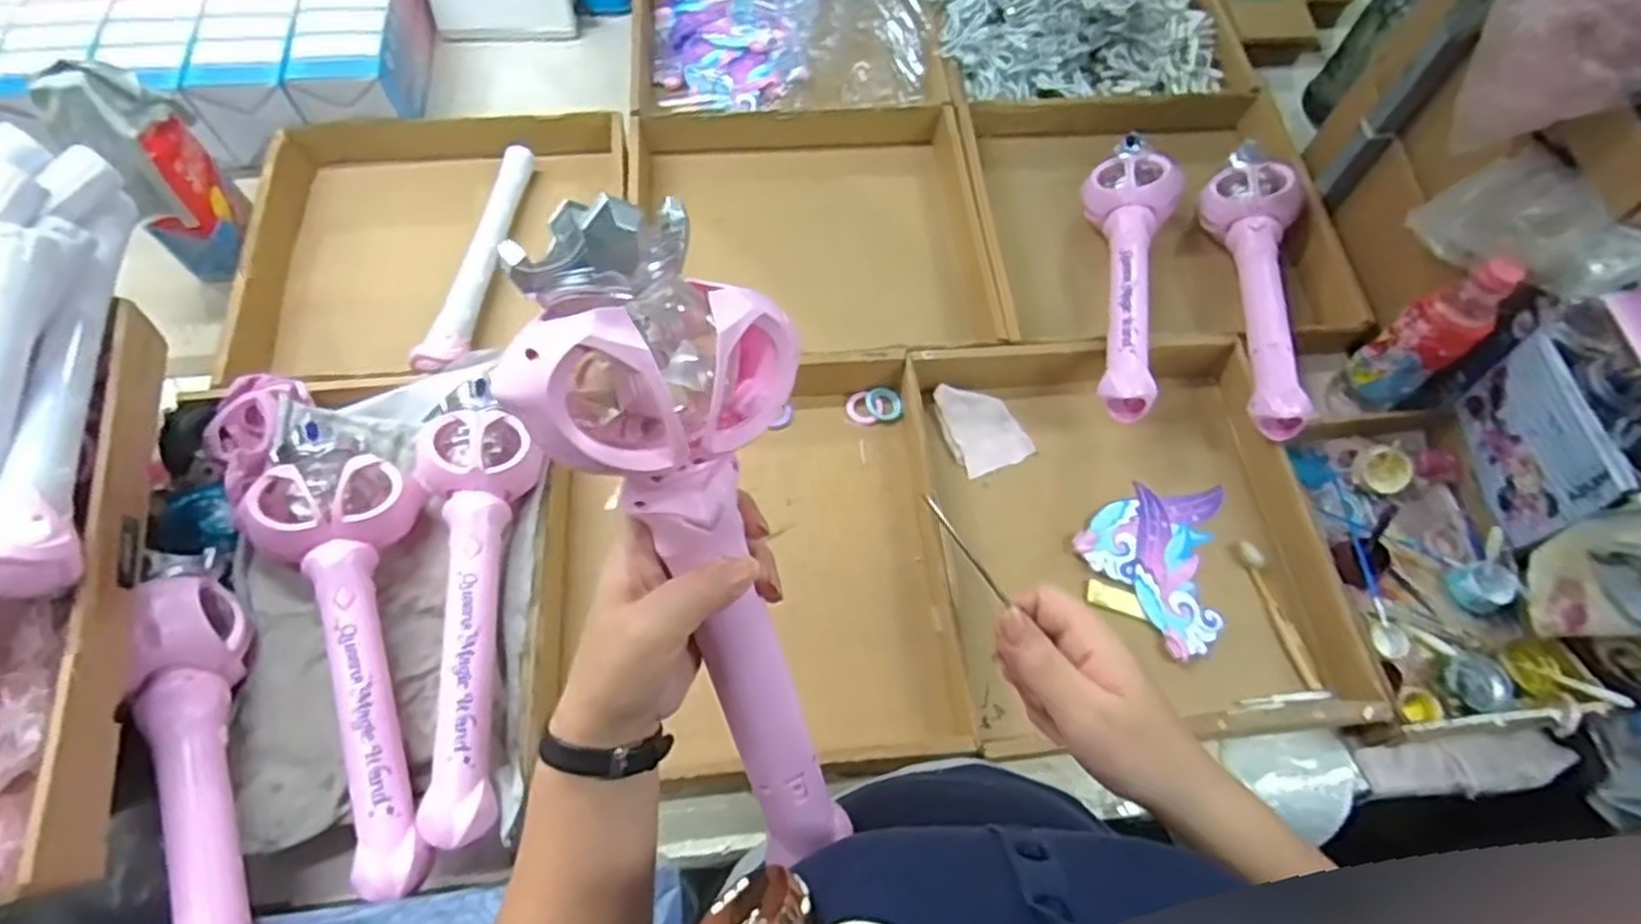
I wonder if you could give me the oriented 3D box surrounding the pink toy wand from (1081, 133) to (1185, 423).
[{"bbox_3d":[0.325,-0.197,0.819,0.094,0.084,0.368,12,65,4],"label":"pink toy wand"}]

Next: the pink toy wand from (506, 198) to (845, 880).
[{"bbox_3d":[-0.047,0.050,0.355,0.103,0.330,0.058,-18,28,-10],"label":"pink toy wand"}]

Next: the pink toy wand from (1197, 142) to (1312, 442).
[{"bbox_3d":[0.470,-0.185,0.810,0.090,0.071,0.366,6,65,1],"label":"pink toy wand"}]

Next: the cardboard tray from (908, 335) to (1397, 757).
[{"bbox_3d":[0.281,0.060,0.724,0.352,0.057,0.380,-5,65,-4],"label":"cardboard tray"}]

